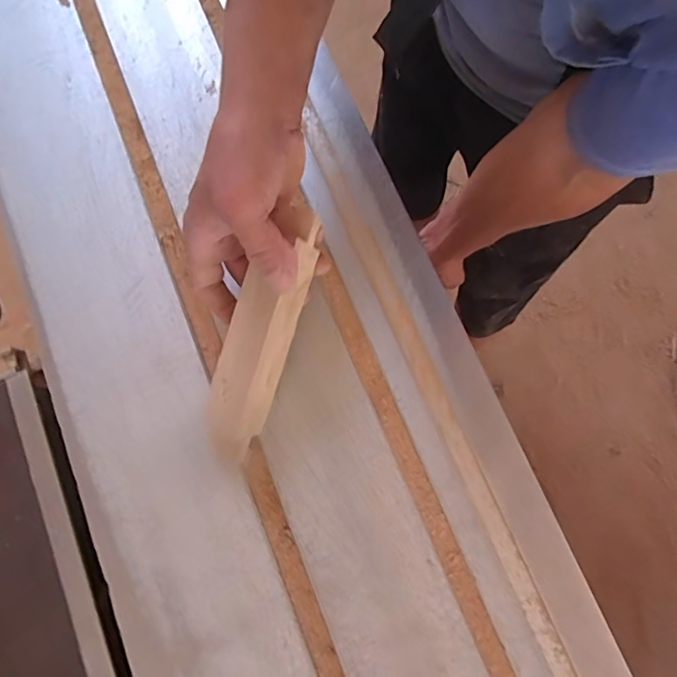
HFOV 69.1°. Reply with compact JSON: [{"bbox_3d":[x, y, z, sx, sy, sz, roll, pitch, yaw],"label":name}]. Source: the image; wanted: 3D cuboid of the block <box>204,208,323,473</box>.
[{"bbox_3d":[-0.054,0.000,0.336,0.039,0.033,0.168,21,88,6],"label":"block"}]

